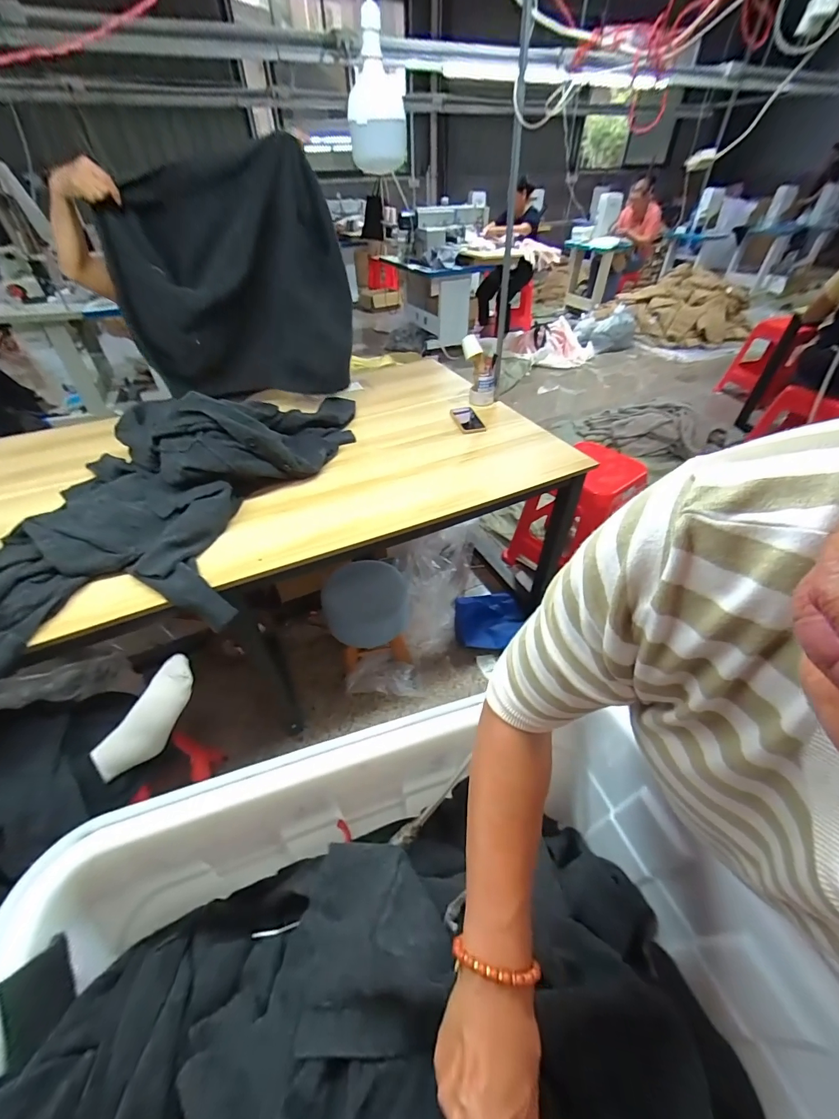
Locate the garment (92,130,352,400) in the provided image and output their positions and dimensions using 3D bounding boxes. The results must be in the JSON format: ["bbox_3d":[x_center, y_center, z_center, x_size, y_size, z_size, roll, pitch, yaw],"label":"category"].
[{"bbox_3d":[-0.519,-0.765,1.155,0.604,0.562,0.087,-8,44,-8],"label":"garment"}]

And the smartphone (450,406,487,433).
[{"bbox_3d":[0.155,-0.465,1.323,0.084,0.009,0.173,-11,44,-11],"label":"smartphone"}]

